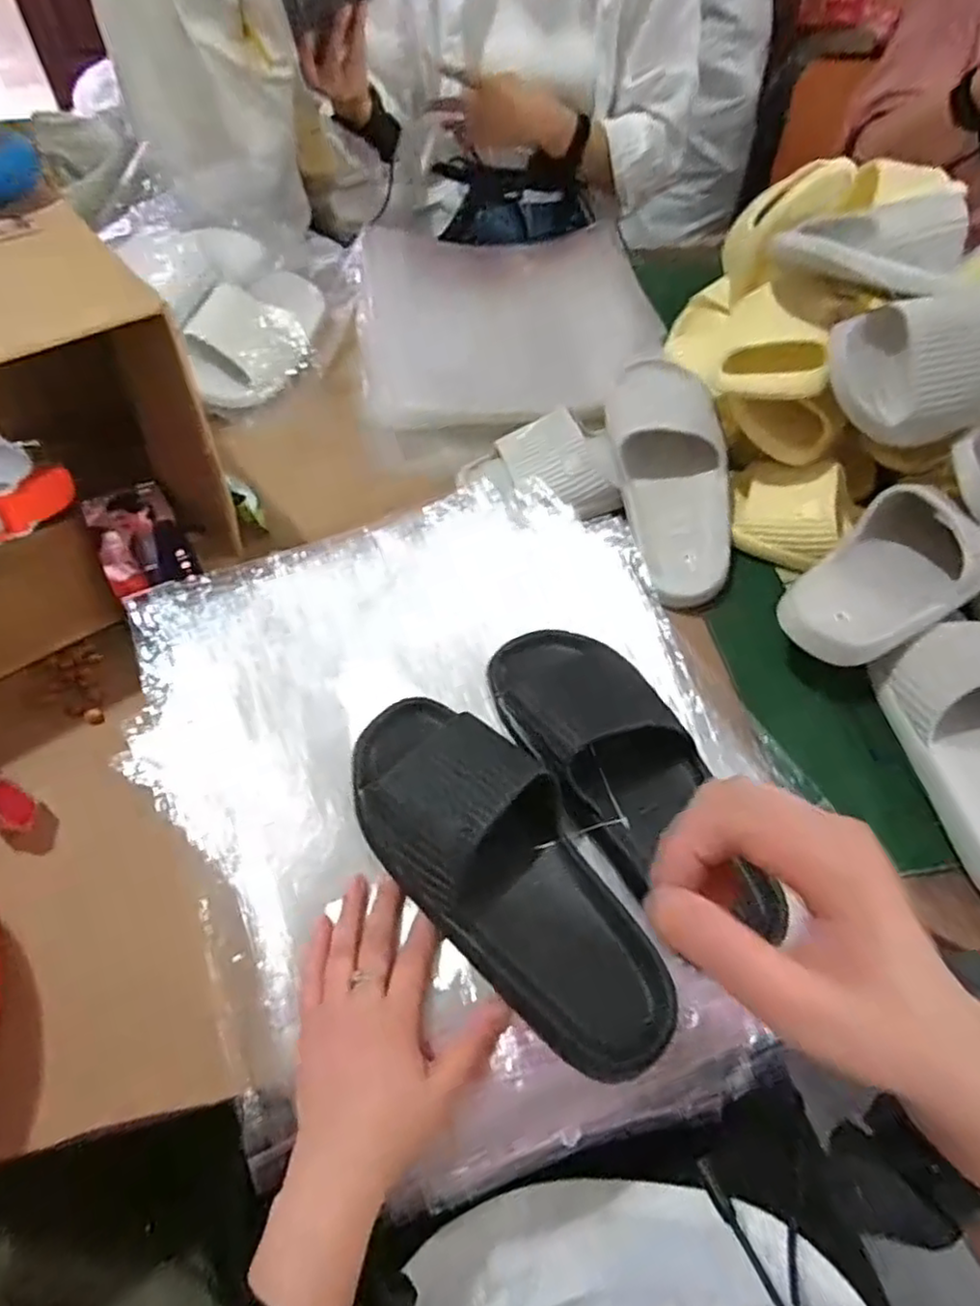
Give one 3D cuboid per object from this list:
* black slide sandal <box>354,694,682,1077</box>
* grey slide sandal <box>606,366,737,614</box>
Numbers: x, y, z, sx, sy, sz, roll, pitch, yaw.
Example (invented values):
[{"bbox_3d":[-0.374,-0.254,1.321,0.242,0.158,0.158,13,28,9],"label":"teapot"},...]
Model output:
[{"bbox_3d":[0.008,0.133,0.419,0.106,0.074,0.264,-35,72,-22],"label":"black slide sandal"},{"bbox_3d":[0.176,-0.177,0.642,0.100,0.064,0.266,-5,74,-5],"label":"grey slide sandal"}]

